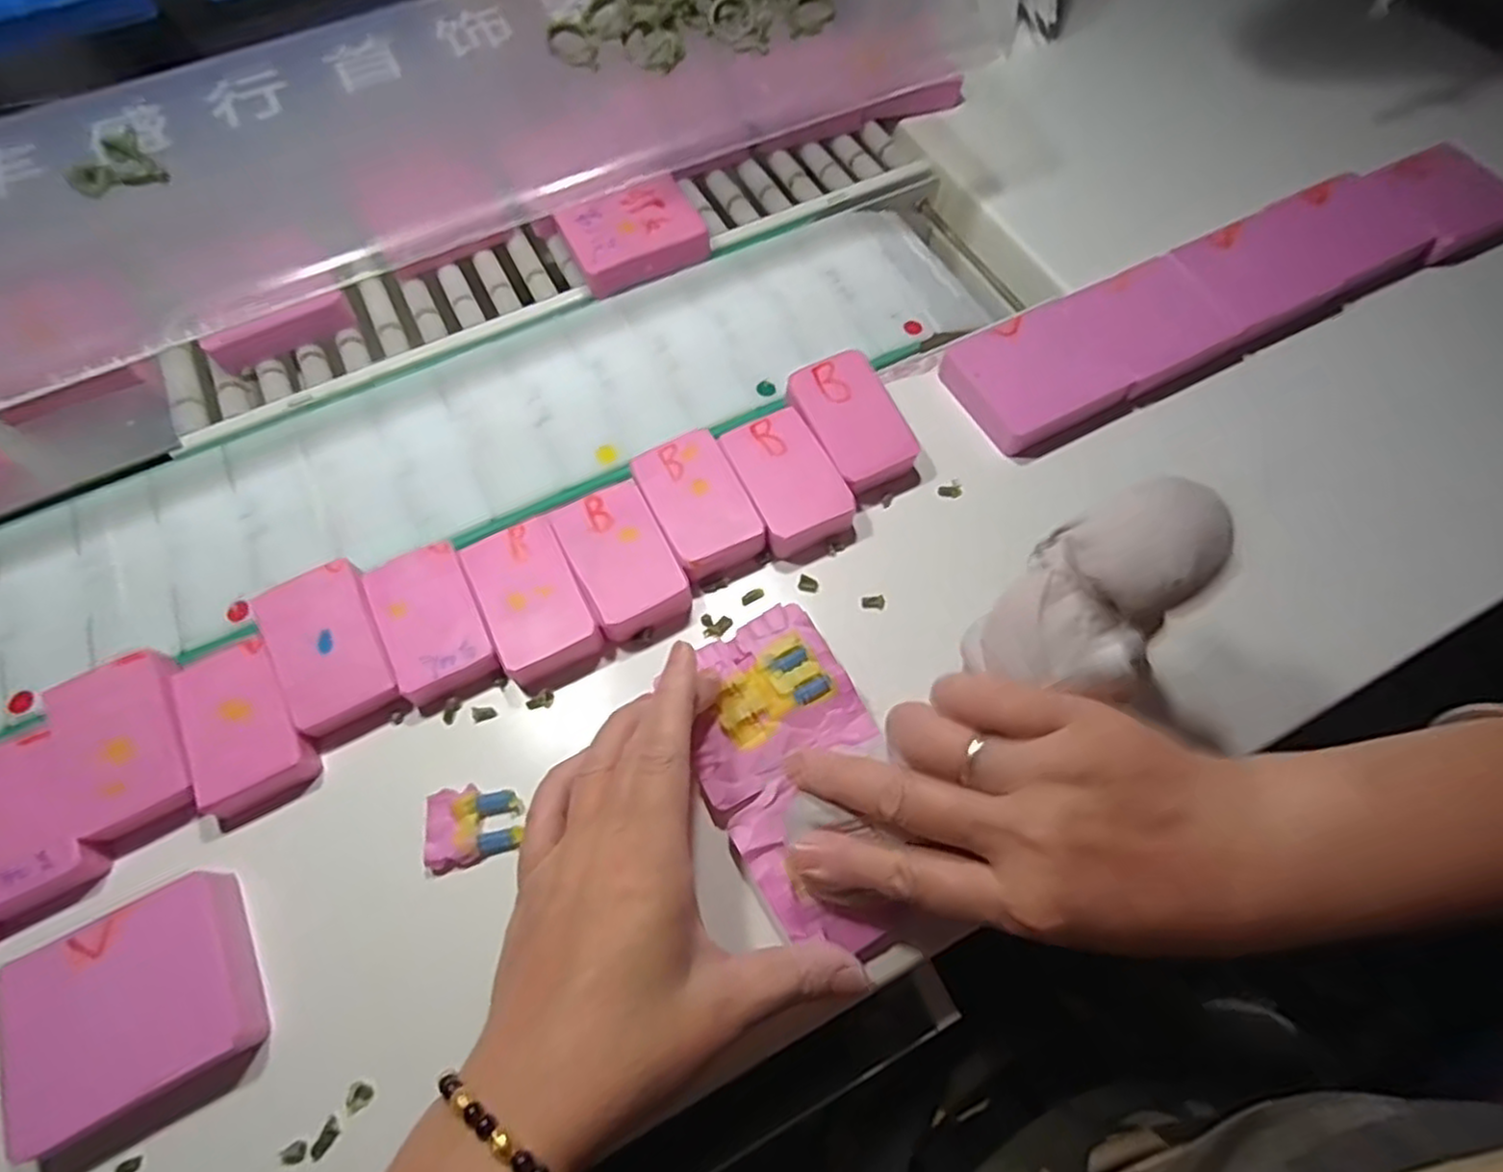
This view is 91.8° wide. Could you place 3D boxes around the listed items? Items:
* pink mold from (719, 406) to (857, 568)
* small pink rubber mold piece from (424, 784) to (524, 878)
[{"bbox_3d":[0.019,-0.050,0.369,0.044,0.023,0.075,-24,66,-12],"label":"pink mold"},{"bbox_3d":[-0.118,0.101,0.307,0.040,0.010,0.031,-13,64,-7],"label":"small pink rubber mold piece"}]

